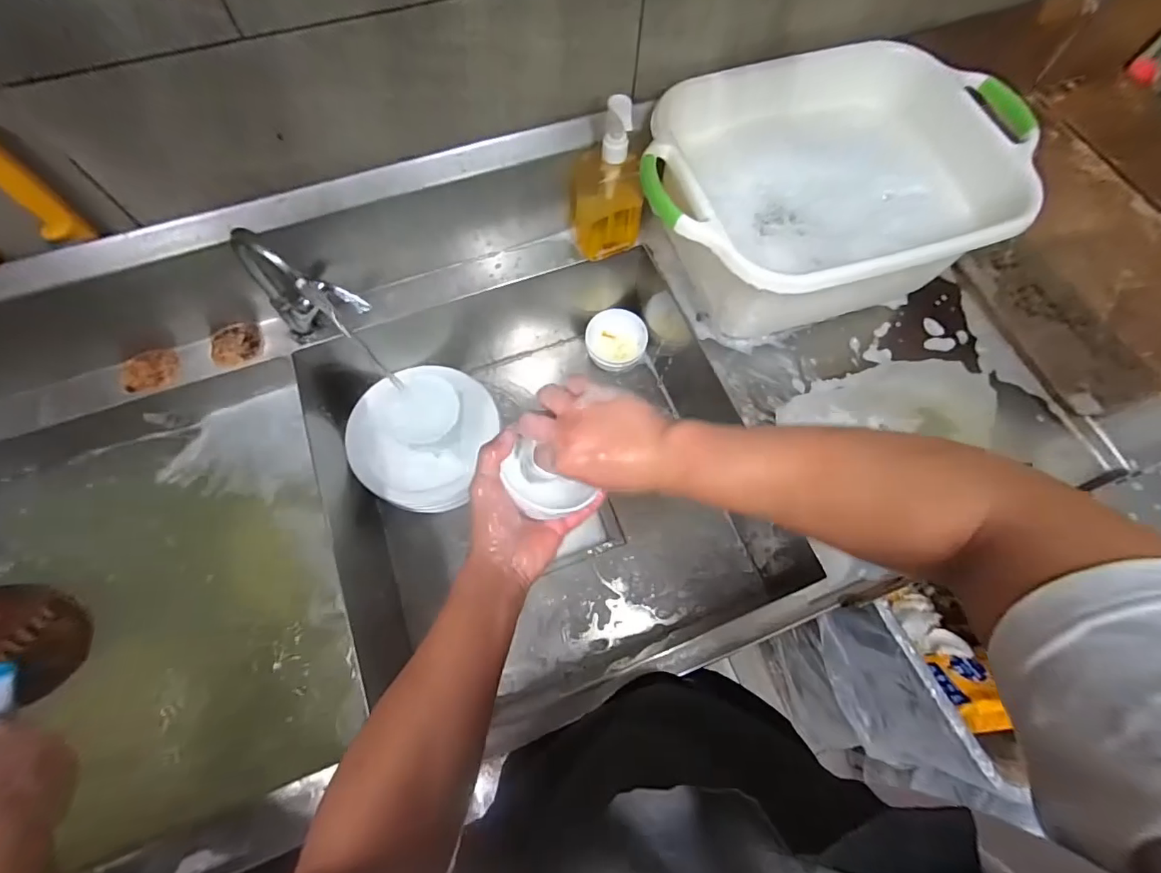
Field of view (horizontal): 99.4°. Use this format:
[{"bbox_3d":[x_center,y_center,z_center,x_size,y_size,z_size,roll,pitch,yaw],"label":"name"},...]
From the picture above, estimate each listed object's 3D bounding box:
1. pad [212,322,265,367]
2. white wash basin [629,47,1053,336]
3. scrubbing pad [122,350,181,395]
[{"bbox_3d":[-0.473,-0.128,0.681,0.068,0.016,0.060,-21,71,-9],"label":"pad"},{"bbox_3d":[0.310,-0.313,0.657,0.480,0.184,0.315,-16,70,-8],"label":"white wash basin"},{"bbox_3d":[-0.579,-0.088,0.660,0.077,0.013,0.053,-16,70,-8],"label":"scrubbing pad"}]

